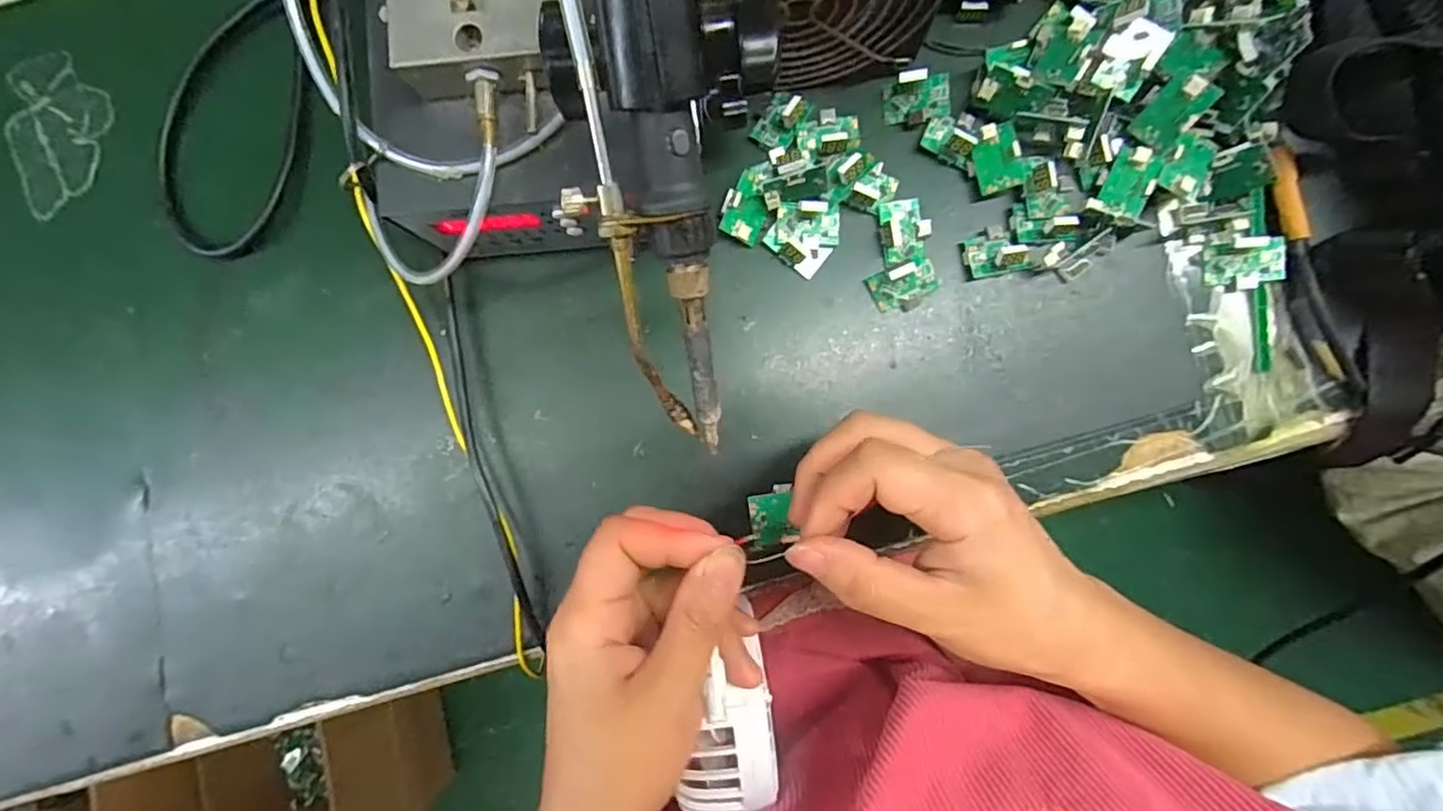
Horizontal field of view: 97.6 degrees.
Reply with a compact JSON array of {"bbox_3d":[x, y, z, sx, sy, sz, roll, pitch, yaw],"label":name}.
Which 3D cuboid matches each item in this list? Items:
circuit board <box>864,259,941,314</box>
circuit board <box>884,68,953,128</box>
[{"bbox_3d":[0.089,-0.058,0.310,0.031,0.008,0.022,-24,88,1],"label":"circuit board"},{"bbox_3d":[0.094,-0.148,0.304,0.031,0.013,0.022,-2,94,16],"label":"circuit board"}]

